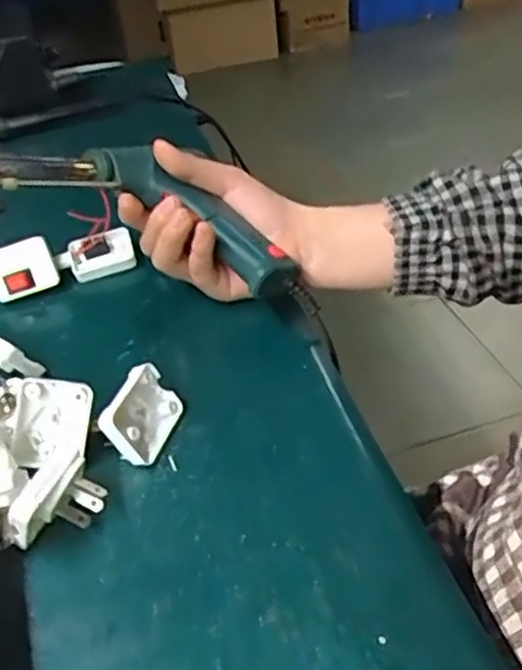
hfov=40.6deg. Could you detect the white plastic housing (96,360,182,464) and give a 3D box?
[{"bbox_3d":[-0.068,0.045,0.399,0.014,0.042,0.051,-15,37,34],"label":"white plastic housing"}]

